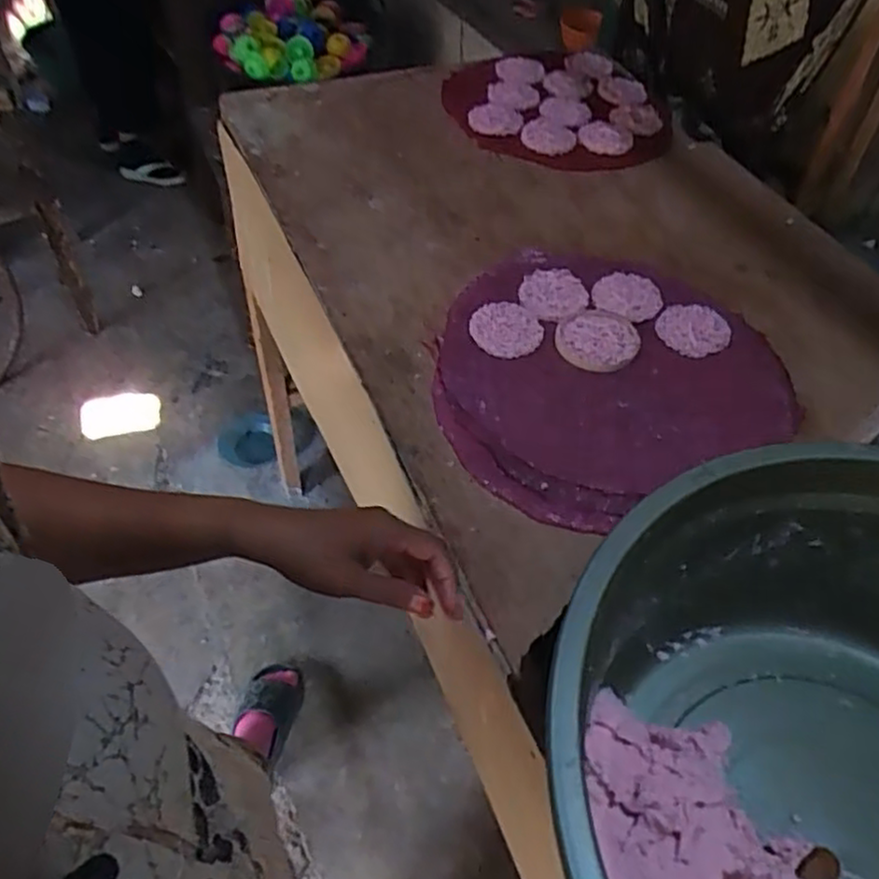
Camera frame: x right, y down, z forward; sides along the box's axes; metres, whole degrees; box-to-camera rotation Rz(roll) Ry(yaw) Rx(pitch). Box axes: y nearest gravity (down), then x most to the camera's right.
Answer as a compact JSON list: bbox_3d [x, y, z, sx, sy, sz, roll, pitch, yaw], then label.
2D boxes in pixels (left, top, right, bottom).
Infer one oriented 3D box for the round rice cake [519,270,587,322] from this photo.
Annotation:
[{"bbox_3d":[0.128,-0.162,0.814,0.069,0.009,0.079,23,52,16],"label":"round rice cake"}]

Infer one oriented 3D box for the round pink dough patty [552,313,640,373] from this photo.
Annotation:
[{"bbox_3d":[0.171,-0.105,0.770,0.088,0.011,0.081,2,49,-2],"label":"round pink dough patty"}]

